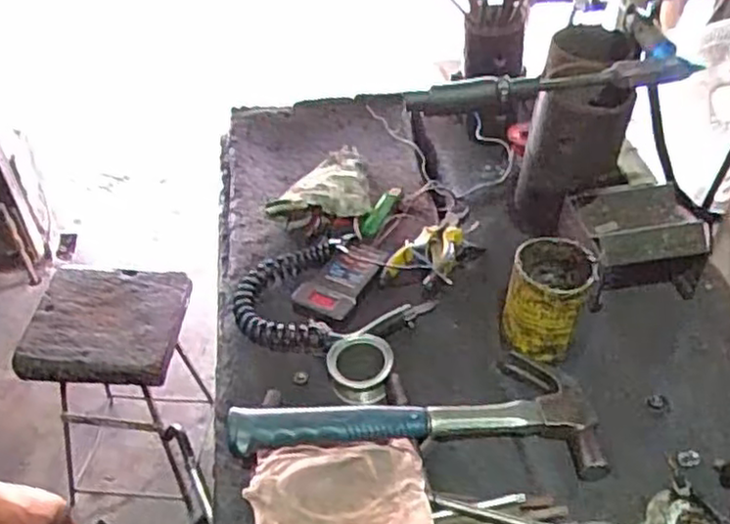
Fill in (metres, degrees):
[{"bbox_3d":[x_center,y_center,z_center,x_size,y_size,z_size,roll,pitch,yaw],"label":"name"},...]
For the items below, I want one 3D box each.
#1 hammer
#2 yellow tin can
[{"bbox_3d":[0.047,0.125,0.646,0.322,0.039,0.123,0,44,0],"label":"hammer"},{"bbox_3d":[0.177,0.036,0.700,0.078,0.096,0.080,16,46,15],"label":"yellow tin can"}]

